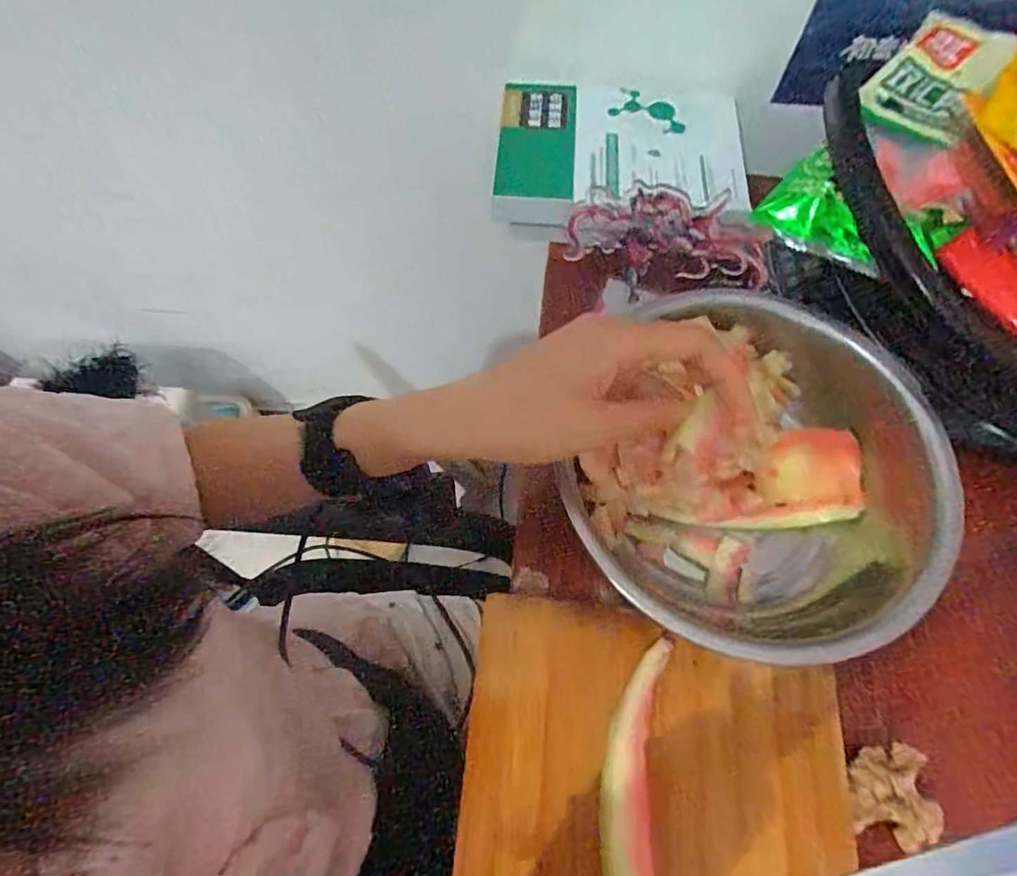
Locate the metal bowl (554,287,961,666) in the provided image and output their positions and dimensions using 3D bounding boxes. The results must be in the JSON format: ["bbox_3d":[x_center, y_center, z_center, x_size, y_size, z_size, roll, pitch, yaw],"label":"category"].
[{"bbox_3d":[0.150,0.016,0.335,0.223,0.075,0.206,0,67,-1],"label":"metal bowl"}]

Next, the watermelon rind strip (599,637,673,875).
[{"bbox_3d":[0.064,0.179,0.268,0.031,0.012,0.149,9,51,3],"label":"watermelon rind strip"}]

